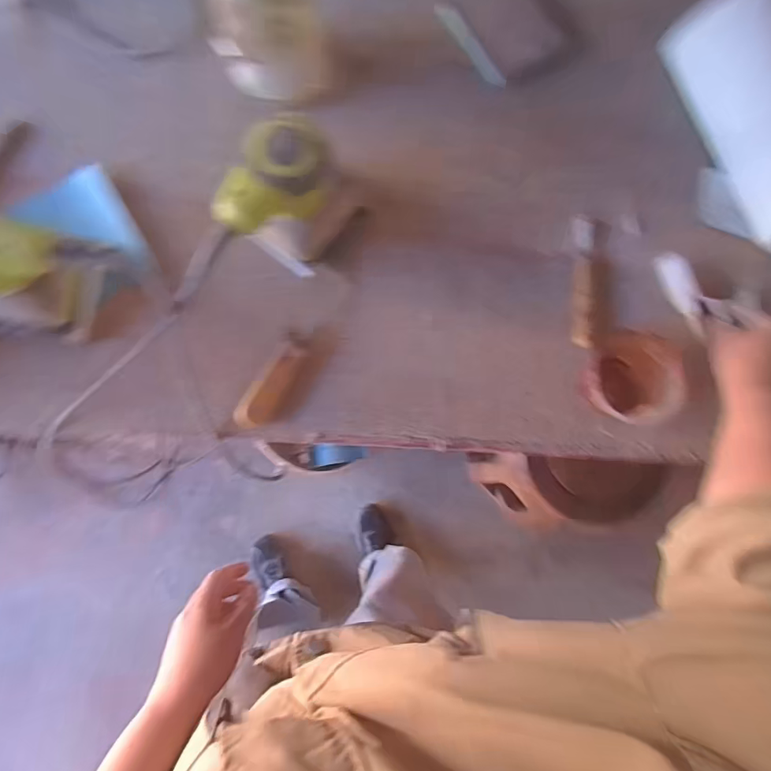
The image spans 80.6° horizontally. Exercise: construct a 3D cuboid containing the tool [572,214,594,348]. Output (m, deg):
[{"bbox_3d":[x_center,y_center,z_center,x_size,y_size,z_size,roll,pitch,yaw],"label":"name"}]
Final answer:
[{"bbox_3d":[0.218,-0.115,0.503,0.023,0.016,0.150,5,83,-1],"label":"tool"}]

